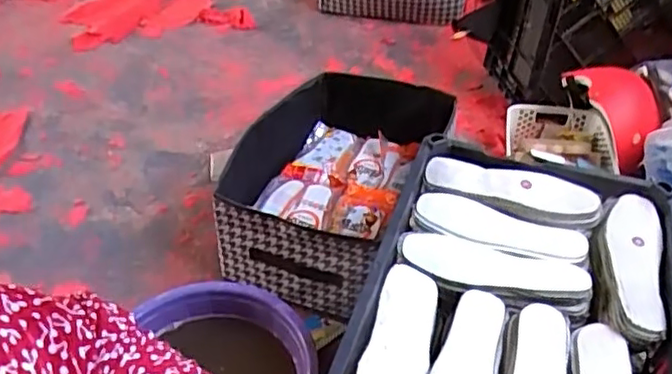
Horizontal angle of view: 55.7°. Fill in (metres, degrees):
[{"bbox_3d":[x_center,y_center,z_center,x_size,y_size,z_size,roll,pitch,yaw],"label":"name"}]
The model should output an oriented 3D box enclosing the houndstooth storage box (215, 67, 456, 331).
[{"bbox_3d":[0.000,-0.028,1.094,0.305,0.177,0.444,13,47,14],"label":"houndstooth storage box"}]

